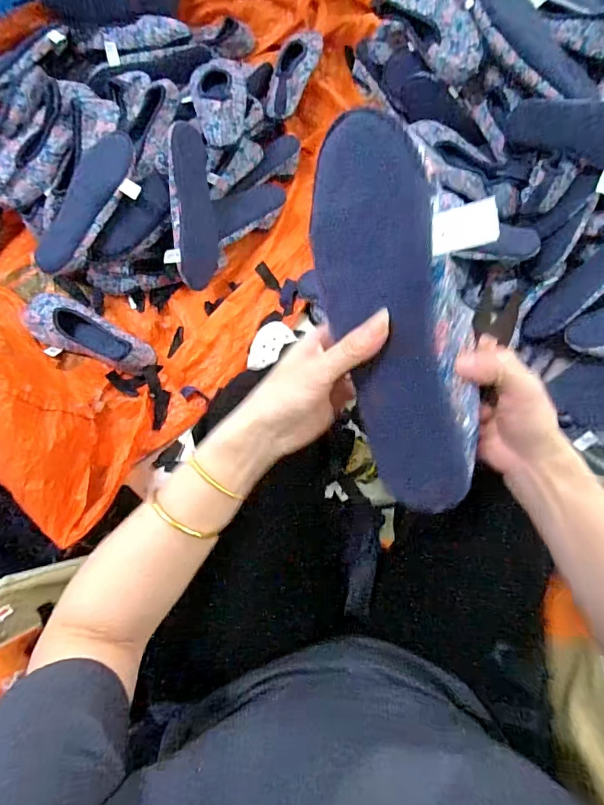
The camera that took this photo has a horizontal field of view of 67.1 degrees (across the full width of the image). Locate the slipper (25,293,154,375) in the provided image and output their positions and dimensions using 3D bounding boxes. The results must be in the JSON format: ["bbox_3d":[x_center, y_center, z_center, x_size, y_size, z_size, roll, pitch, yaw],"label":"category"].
[{"bbox_3d":[-0.398,-0.117,0.843,0.245,0.060,0.100,31,80,5],"label":"slipper"}]

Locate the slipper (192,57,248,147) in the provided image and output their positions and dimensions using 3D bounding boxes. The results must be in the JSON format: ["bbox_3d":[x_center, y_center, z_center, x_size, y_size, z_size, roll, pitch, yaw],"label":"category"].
[{"bbox_3d":[-0.149,-0.562,0.837,0.104,0.060,0.221,-12,65,-3],"label":"slipper"}]

